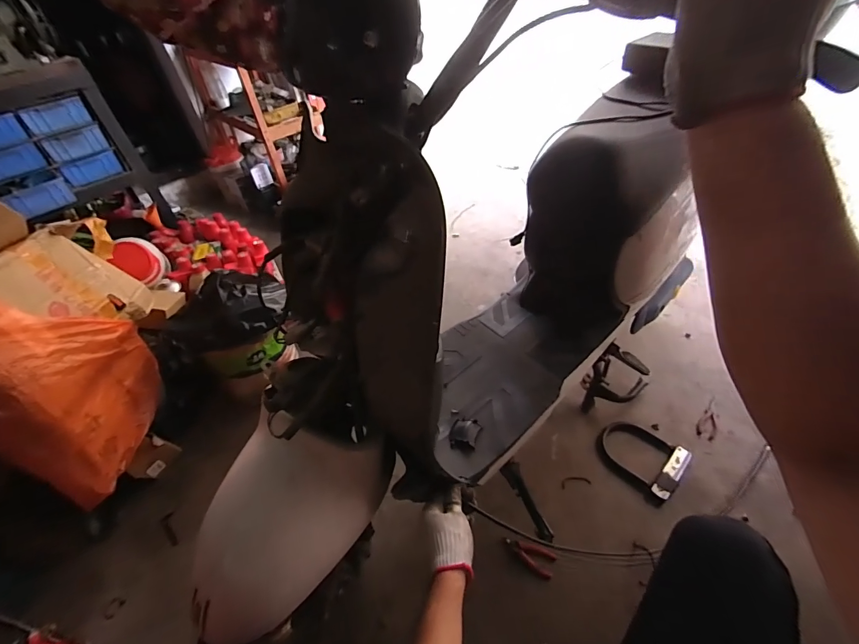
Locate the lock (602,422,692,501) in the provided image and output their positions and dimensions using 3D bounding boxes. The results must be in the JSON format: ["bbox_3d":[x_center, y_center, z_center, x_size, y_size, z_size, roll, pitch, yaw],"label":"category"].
[{"bbox_3d":[0.590,0.359,1.065,0.170,0.032,0.209,-36,51,-26],"label":"lock"}]

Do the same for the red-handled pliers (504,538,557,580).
[{"bbox_3d":[0.231,0.542,0.894,0.113,0.018,0.055,17,50,23],"label":"red-handled pliers"}]

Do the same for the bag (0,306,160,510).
[{"bbox_3d":[-0.820,0.109,0.877,0.102,0.525,0.418,0,45,7],"label":"bag"}]

